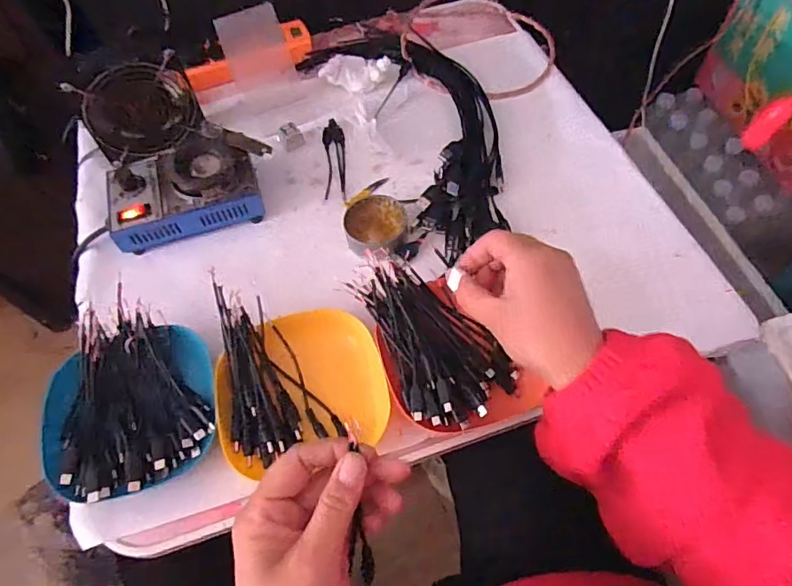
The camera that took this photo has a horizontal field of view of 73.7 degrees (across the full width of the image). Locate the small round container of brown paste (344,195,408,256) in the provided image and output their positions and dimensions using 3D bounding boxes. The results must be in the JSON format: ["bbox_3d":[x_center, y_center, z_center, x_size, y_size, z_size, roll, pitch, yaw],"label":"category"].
[{"bbox_3d":[-0.020,-0.068,0.544,0.062,0.028,0.058,-1,61,2],"label":"small round container of brown paste"}]

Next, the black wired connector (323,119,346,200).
[{"bbox_3d":[-0.072,-0.158,0.618,0.025,0.004,0.120,-6,61,-1],"label":"black wired connector"}]

